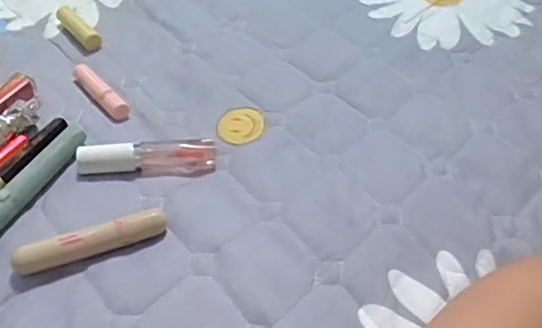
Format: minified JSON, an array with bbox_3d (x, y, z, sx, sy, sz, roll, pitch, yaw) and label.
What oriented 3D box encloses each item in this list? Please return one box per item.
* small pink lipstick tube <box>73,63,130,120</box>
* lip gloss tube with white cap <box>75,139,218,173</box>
[{"bbox_3d":[-0.158,-0.070,0.523,0.016,0.013,0.091,-30,53,-27],"label":"small pink lipstick tube"},{"bbox_3d":[-0.097,-0.007,0.454,0.105,0.021,0.022,-5,46,-6],"label":"lip gloss tube with white cap"}]

